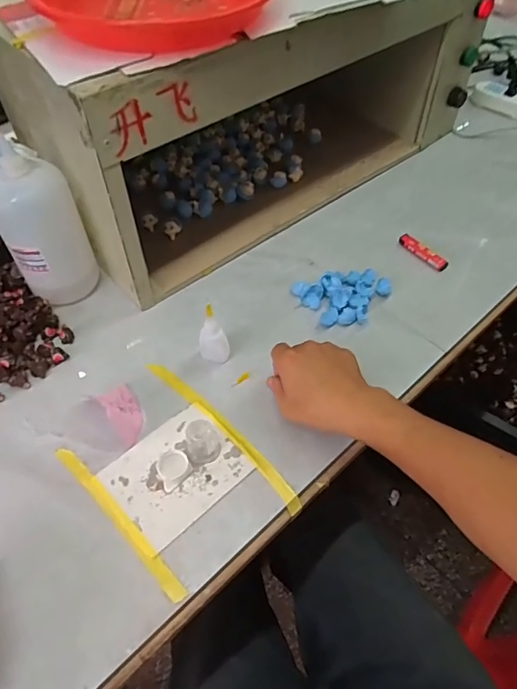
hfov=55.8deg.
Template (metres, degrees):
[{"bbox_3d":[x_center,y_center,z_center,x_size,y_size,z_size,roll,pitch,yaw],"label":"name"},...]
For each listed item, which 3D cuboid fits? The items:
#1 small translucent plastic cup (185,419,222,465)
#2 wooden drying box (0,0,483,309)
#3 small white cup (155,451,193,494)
[{"bbox_3d":[-0.058,0.102,0.510,0.034,0.036,0.033,-1,53,1],"label":"small translucent plastic cup"},{"bbox_3d":[0.018,-0.363,0.708,0.642,0.289,0.269,-30,58,-20],"label":"wooden drying box"},{"bbox_3d":[-0.089,0.128,0.505,0.034,0.014,0.036,-1,53,1],"label":"small white cup"}]

